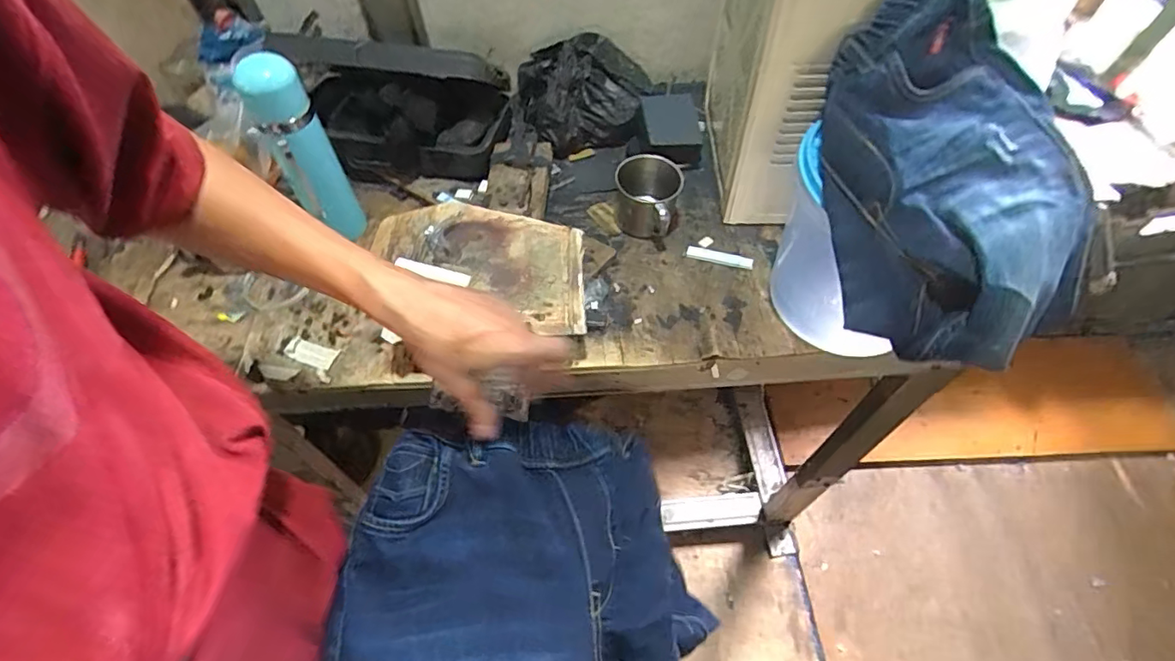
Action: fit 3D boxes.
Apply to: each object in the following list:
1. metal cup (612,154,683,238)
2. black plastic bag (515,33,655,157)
[{"bbox_3d":[0.073,-0.169,0.703,0.085,0.070,0.082,10,56,9],"label":"metal cup"},{"bbox_3d":[-0.002,-0.342,0.809,0.188,0.129,0.115,-12,56,-6],"label":"black plastic bag"}]

